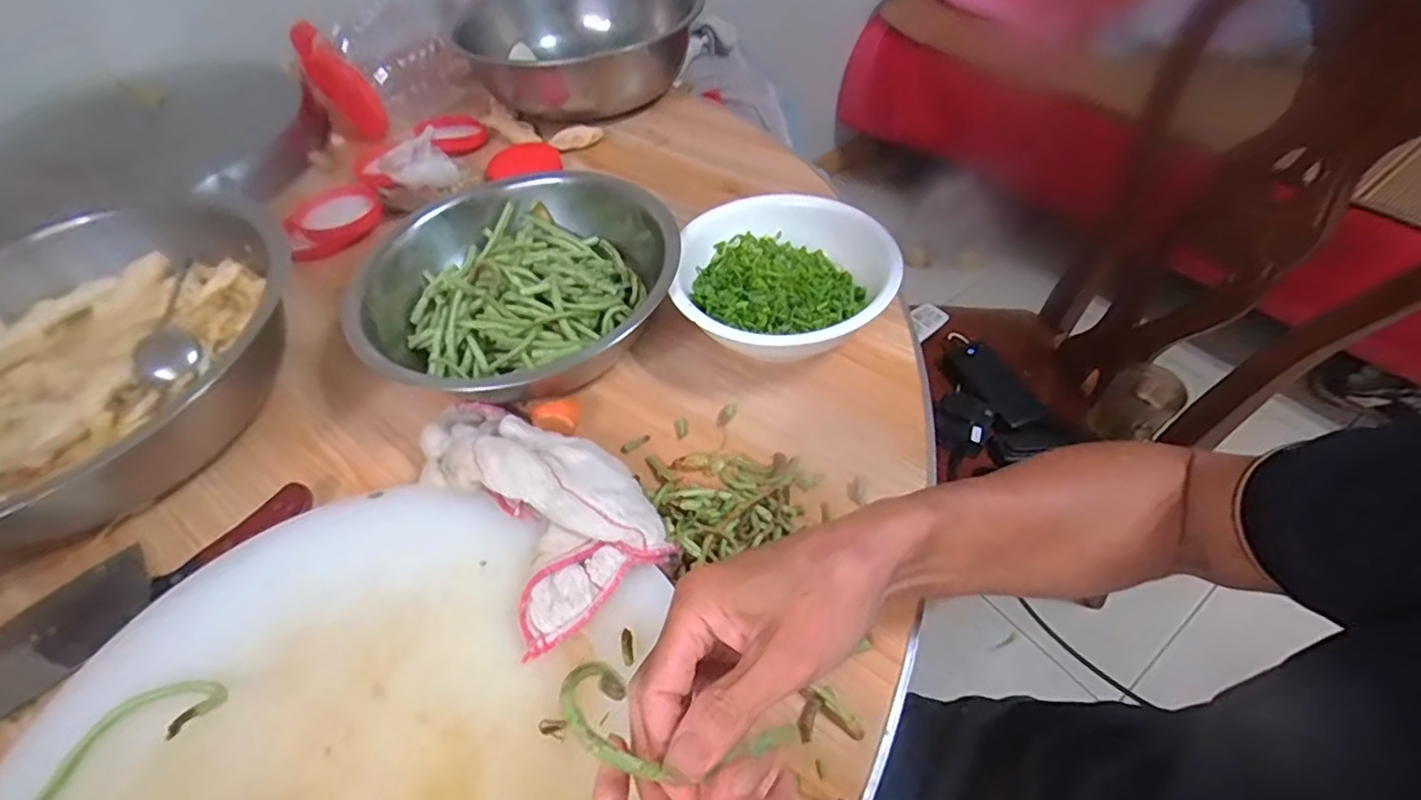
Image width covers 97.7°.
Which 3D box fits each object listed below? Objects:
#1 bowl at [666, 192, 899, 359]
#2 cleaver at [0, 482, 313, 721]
[{"bbox_3d":[0.059,-0.096,0.539,0.181,0.071,0.186,-2,51,3],"label":"bowl"},{"bbox_3d":[-0.424,0.143,0.428,0.283,0.021,0.077,-36,57,-22],"label":"cleaver"}]

